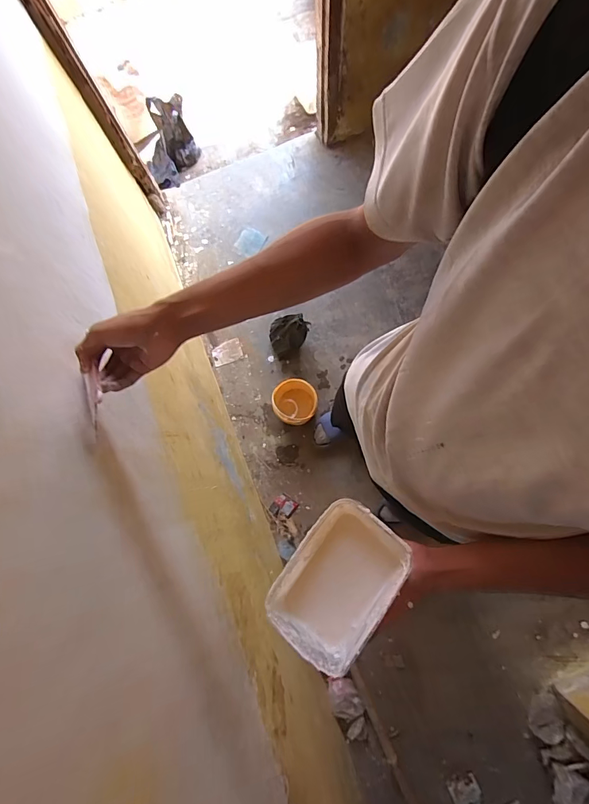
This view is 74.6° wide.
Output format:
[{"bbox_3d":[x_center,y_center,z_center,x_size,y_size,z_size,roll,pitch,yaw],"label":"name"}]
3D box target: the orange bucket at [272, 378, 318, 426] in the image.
[{"bbox_3d":[0.004,0.005,1.452,0.155,0.147,0.164,-1,81,4],"label":"orange bucket"}]

